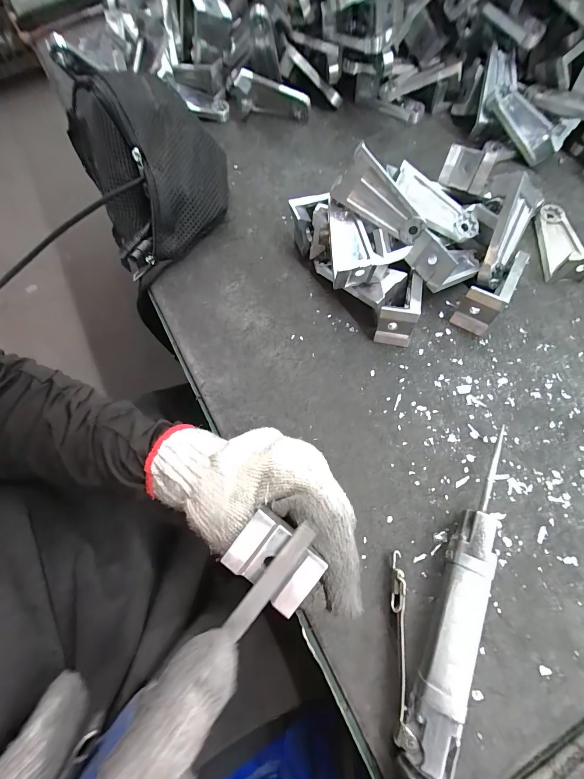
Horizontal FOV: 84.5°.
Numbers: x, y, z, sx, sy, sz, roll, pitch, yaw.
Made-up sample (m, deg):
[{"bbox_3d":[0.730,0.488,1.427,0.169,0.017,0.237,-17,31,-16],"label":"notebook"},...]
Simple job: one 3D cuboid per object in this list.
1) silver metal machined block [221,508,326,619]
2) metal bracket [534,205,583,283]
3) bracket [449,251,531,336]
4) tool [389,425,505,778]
[{"bbox_3d":[-0.009,0.087,0.161,0.042,0.012,0.032,38,75,16],"label":"silver metal machined block"},{"bbox_3d":[0.277,-0.152,0.320,0.041,0.031,0.092,6,69,5],"label":"metal bracket"},{"bbox_3d":[0.191,-0.094,0.297,0.030,0.043,0.088,41,76,17],"label":"bracket"},{"bbox_3d":[0.090,0.157,0.208,0.059,0.030,0.270,20,70,10],"label":"tool"}]

